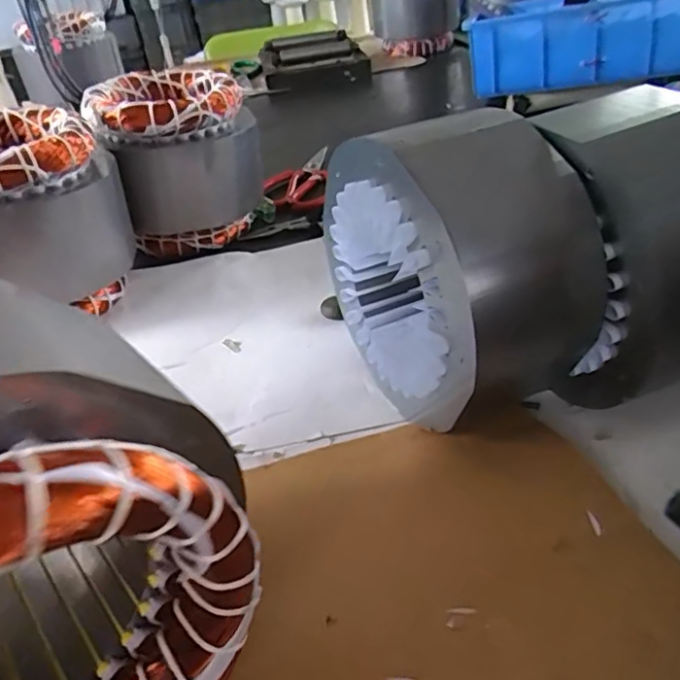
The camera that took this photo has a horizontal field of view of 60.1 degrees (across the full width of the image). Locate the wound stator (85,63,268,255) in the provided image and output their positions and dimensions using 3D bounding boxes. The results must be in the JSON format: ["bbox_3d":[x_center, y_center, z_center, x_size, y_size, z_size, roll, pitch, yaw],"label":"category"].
[{"bbox_3d":[-0.144,-0.164,0.541,0.136,0.140,0.126,-14,35,-7],"label":"wound stator"}]

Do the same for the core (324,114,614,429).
[{"bbox_3d":[0.053,-0.034,0.310,0.077,0.148,0.152,-27,38,-24],"label":"core"}]

